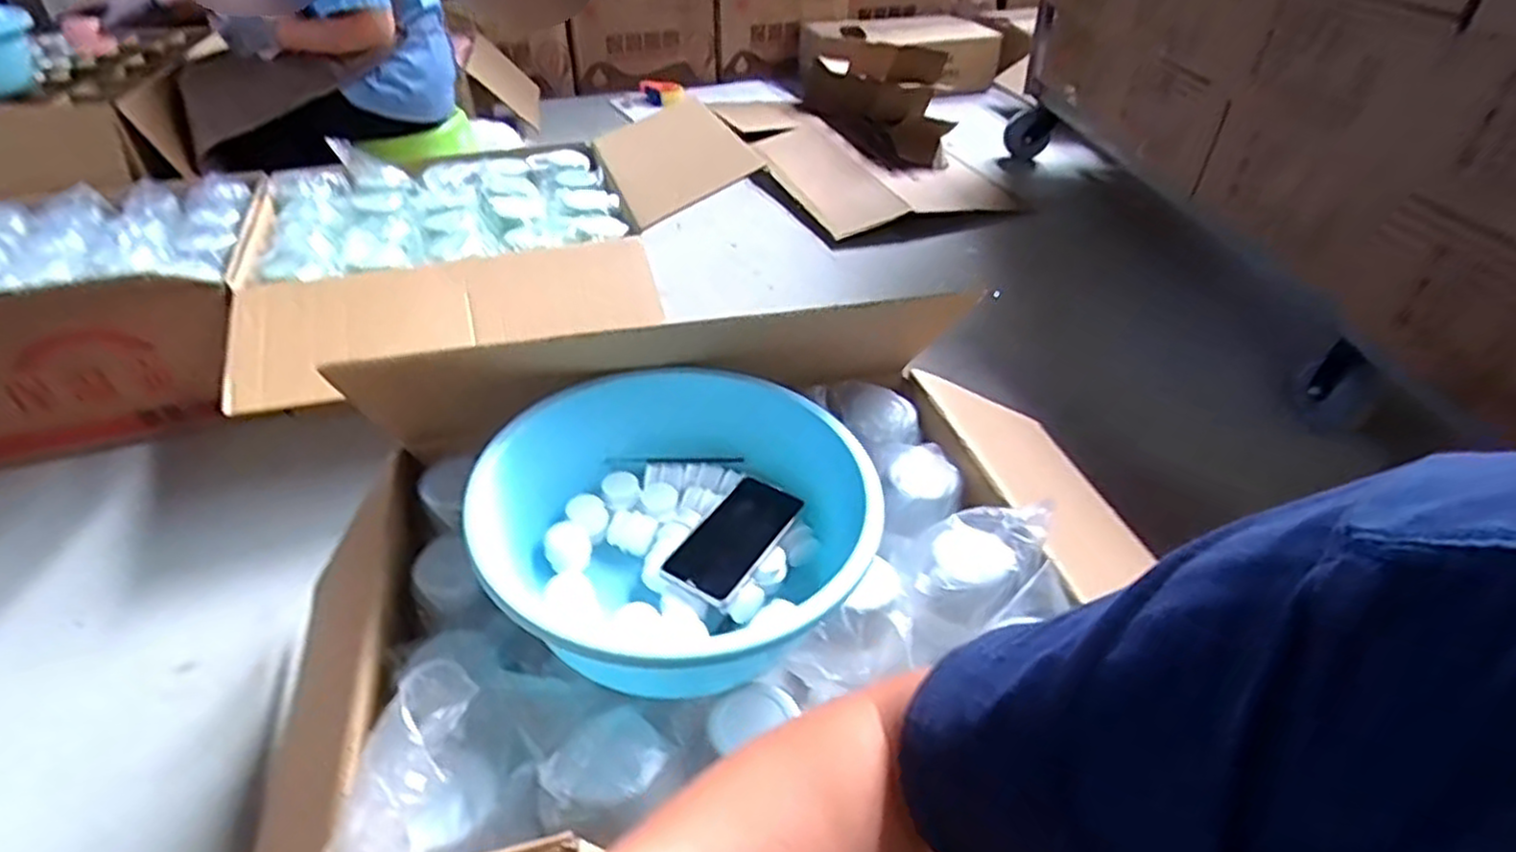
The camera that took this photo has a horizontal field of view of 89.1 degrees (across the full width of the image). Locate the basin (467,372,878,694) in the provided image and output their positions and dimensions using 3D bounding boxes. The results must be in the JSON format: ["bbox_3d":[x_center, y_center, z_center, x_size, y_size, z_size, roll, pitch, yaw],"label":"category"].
[{"bbox_3d":[-0.075,0.086,0.746,0.358,0.134,0.308,-7,38,-10],"label":"basin"}]

